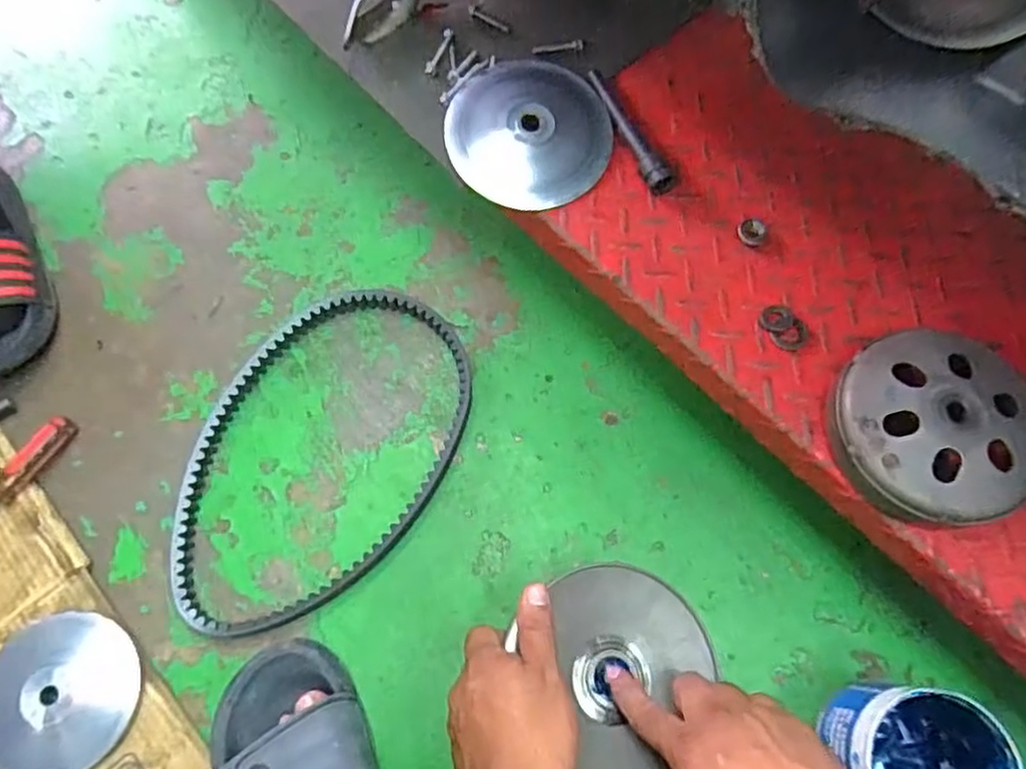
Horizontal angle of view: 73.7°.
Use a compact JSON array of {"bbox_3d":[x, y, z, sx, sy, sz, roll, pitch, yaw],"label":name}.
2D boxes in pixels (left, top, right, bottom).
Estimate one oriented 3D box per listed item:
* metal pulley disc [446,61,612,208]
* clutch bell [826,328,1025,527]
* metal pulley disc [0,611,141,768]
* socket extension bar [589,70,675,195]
[{"bbox_3d":[0.011,-0.209,0.560,0.133,0.023,0.124,0,69,0],"label":"metal pulley disc"},{"bbox_3d":[0.285,0.028,0.461,0.128,0.044,0.129,-12,70,-5],"label":"clutch bell"},{"bbox_3d":[-0.361,0.248,0.541,0.116,0.019,0.122,0,69,0],"label":"metal pulley disc"},{"bbox_3d":[0.097,-0.209,0.563,0.020,0.022,0.125,-22,71,-8],"label":"socket extension bar"}]

